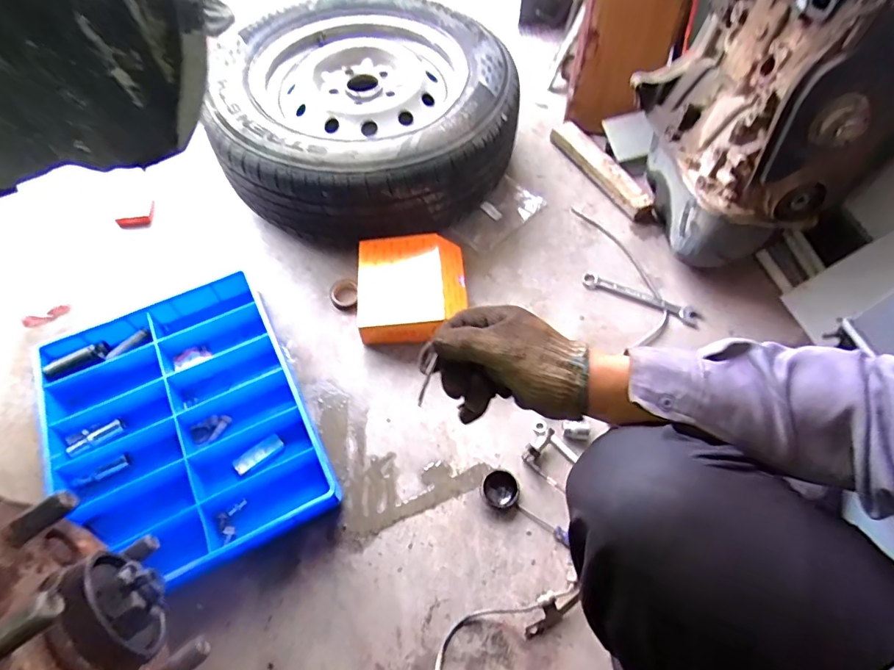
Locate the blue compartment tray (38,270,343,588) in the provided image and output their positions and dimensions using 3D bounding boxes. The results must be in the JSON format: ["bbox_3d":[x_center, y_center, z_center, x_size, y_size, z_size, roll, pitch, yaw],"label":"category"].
[{"bbox_3d":[-0.404,0.133,0.739,0.350,0.063,0.461,-24,63,-14],"label":"blue compartment tray"}]

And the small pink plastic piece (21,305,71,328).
[{"bbox_3d":[-0.711,-0.032,0.852,0.075,0.004,0.026,-23,62,-13],"label":"small pink plastic piece"}]

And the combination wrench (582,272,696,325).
[{"bbox_3d":[0.352,-0.072,0.889,0.204,0.014,0.030,24,62,12],"label":"combination wrench"}]

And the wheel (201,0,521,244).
[{"bbox_3d":[-0.141,-0.447,0.964,0.532,0.164,0.524,0,60,-1],"label":"wheel"}]

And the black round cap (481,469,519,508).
[{"bbox_3d":[0.078,0.225,0.703,0.050,0.022,0.052,0,60,-1],"label":"black round cap"}]

